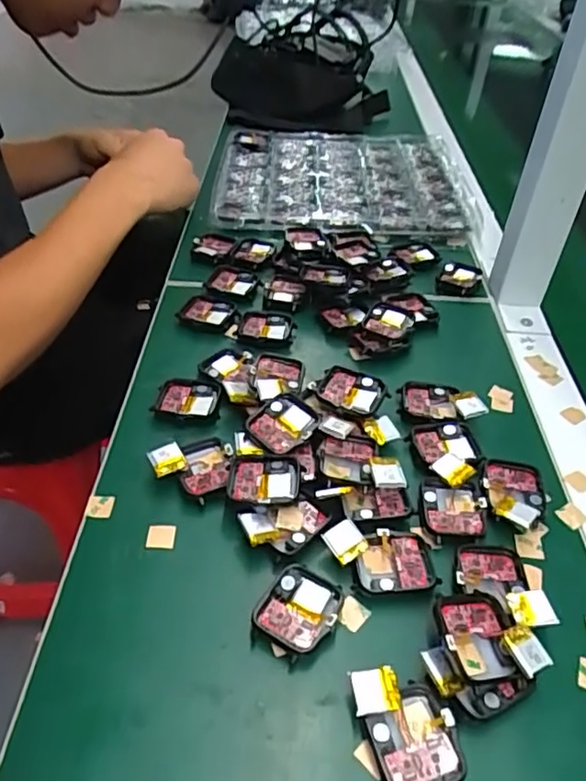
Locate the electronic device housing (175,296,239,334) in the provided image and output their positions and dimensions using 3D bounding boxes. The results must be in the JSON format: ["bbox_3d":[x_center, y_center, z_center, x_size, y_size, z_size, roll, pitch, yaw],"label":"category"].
[{"bbox_3d":[-0.070,-0.066,0.514,0.046,0.010,0.039,12,42,9],"label":"electronic device housing"}]

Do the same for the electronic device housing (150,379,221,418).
[{"bbox_3d":[-0.075,0.008,0.430,0.044,0.010,0.035,3,42,-1],"label":"electronic device housing"}]

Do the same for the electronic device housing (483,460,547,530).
[{"bbox_3d":[0.137,0.063,0.377,0.039,0.012,0.051,20,44,18],"label":"electronic device housing"}]

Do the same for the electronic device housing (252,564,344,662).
[{"bbox_3d":[0.003,0.115,0.316,0.037,0.011,0.043,24,46,21],"label":"electronic device housing"}]

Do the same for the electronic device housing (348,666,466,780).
[{"bbox_3d":[0.052,0.153,0.272,0.037,0.016,0.055,-14,45,-19],"label":"electronic device housing"}]

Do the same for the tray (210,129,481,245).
[{"bbox_3d":[0.055,-0.248,0.710,0.278,0.022,0.249,2,42,-2],"label":"tray"}]

